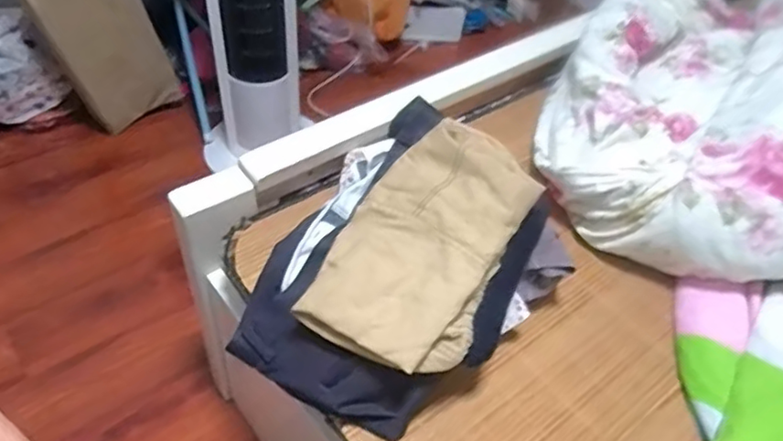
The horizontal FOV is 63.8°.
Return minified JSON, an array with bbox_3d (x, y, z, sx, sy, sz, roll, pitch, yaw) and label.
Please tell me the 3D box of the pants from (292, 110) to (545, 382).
[{"bbox_3d":[0.038,0.019,0.652,0.161,0.034,0.268,25,71,13],"label":"pants"}]

